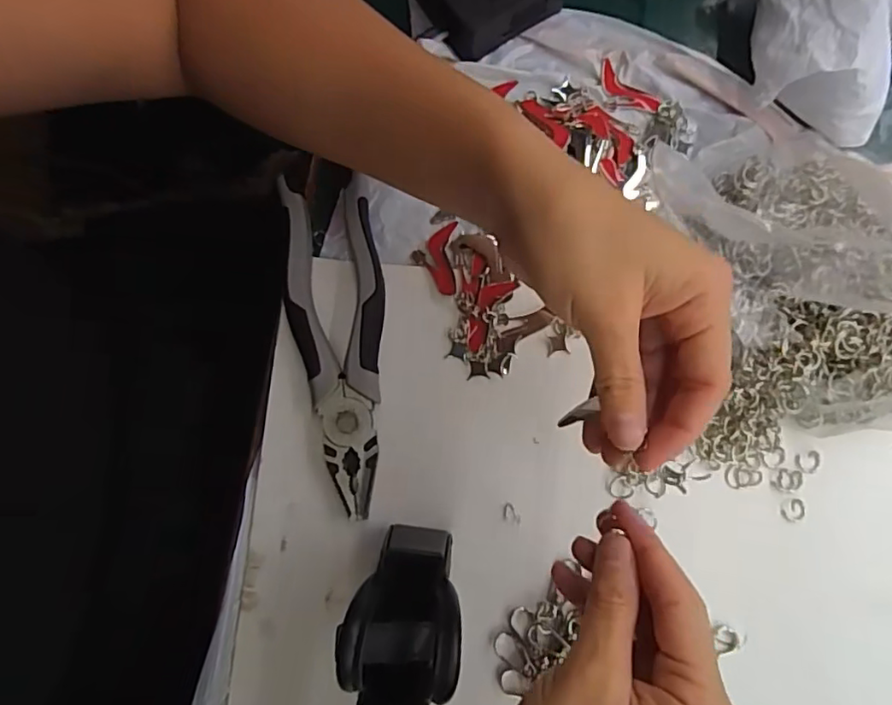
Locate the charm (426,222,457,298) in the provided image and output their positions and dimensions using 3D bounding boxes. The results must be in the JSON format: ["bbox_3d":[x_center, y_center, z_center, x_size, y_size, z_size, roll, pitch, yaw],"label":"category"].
[{"bbox_3d":[-0.003,-0.056,0.344,0.017,0.005,0.046,1,79,0],"label":"charm"}]

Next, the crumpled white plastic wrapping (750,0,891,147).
[{"bbox_3d":[0.216,-0.197,0.339,0.071,0.064,0.130,4,79,1],"label":"crumpled white plastic wrapping"}]

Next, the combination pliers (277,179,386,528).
[{"bbox_3d":[-0.057,-0.005,0.325,0.050,0.024,0.183,-8,79,-2],"label":"combination pliers"}]

